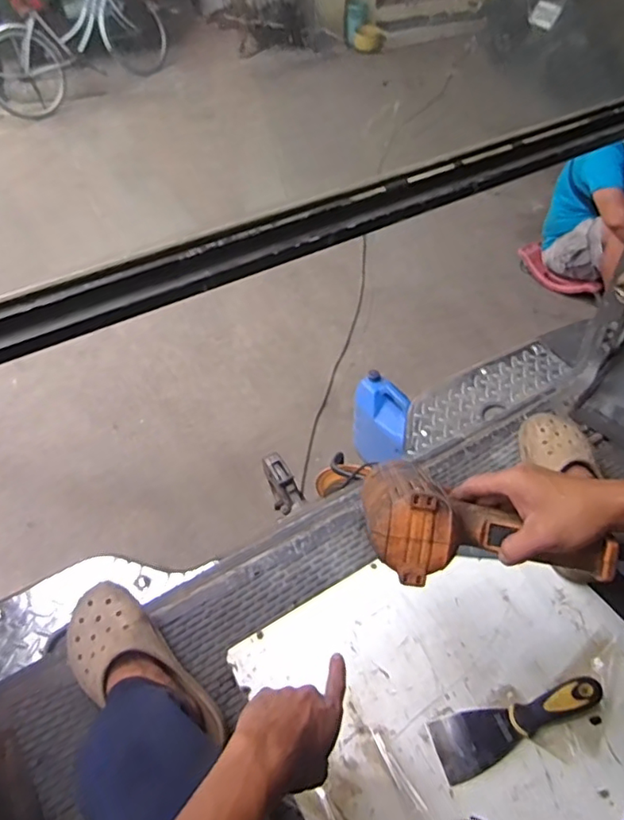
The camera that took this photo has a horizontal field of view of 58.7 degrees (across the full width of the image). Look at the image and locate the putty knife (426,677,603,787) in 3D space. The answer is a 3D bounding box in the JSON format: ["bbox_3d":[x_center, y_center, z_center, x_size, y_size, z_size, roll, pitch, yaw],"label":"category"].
[{"bbox_3d":[0.239,0.356,0.635,0.203,0.024,0.059,-14,48,-11],"label":"putty knife"}]

